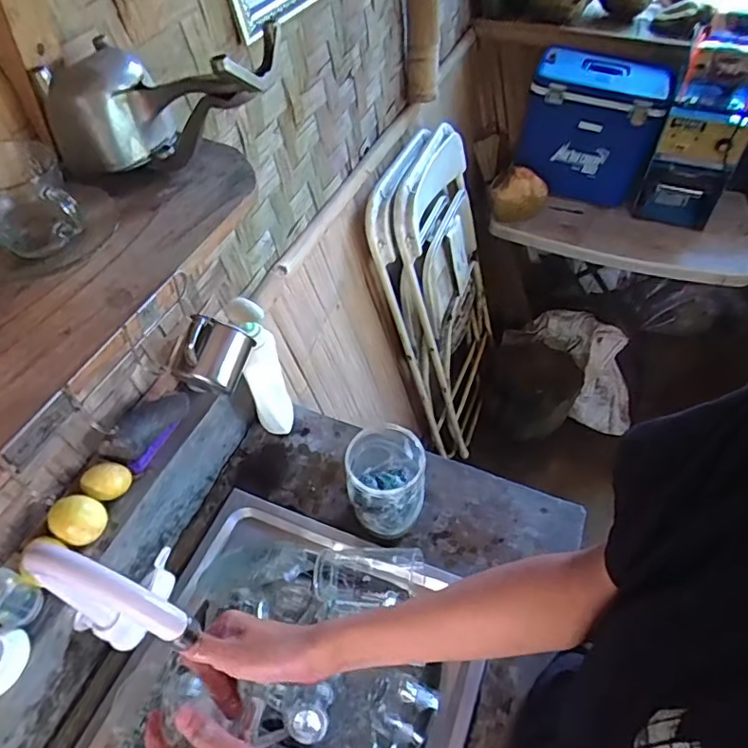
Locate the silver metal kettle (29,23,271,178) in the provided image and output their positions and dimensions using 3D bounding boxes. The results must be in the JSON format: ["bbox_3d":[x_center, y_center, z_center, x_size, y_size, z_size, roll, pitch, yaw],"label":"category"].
[{"bbox_3d":[-0.206,-0.258,0.518,0.245,0.133,0.097,16,53,12],"label":"silver metal kettle"}]

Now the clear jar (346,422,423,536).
[{"bbox_3d":[0.015,0.146,0.730,0.097,0.145,0.101,0,51,0],"label":"clear jar"}]

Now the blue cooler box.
[{"bbox_3d":[0.621,-0.718,1.607,0.353,0.327,0.234,11,52,8],"label":"blue cooler box"}]

